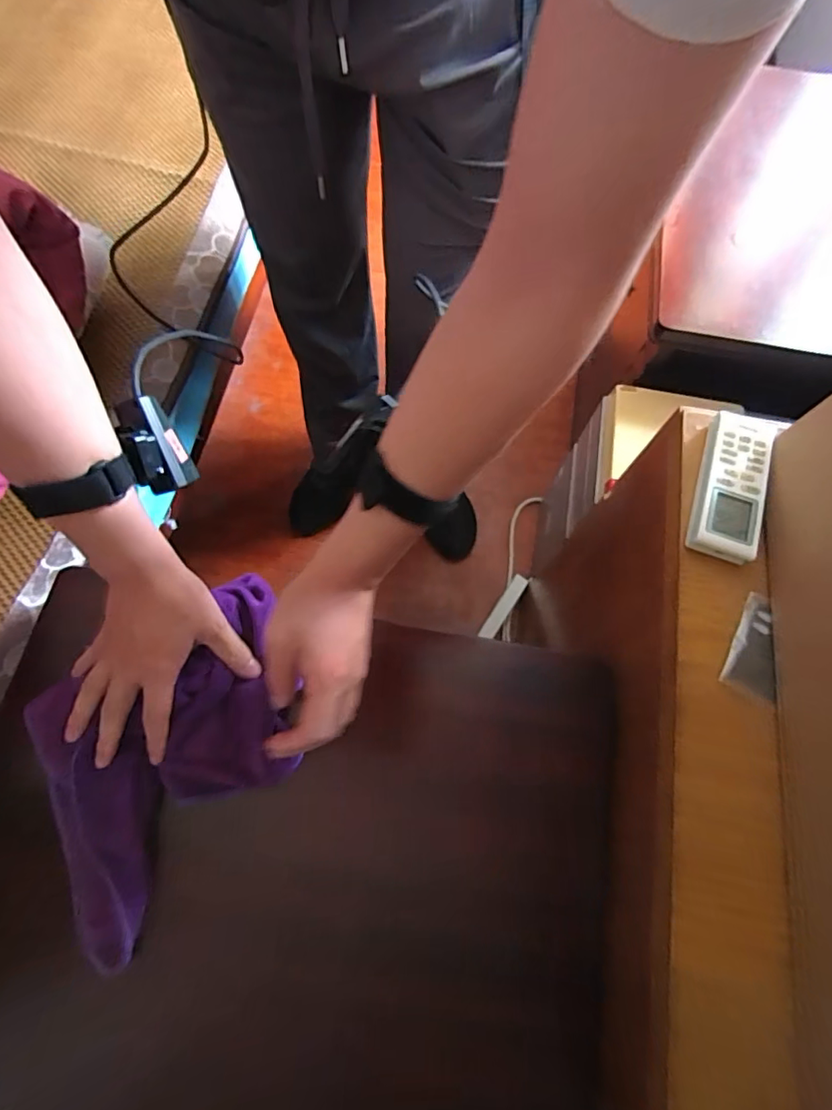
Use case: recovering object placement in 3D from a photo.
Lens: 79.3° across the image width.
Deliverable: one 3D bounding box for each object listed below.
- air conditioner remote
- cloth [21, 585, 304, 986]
[{"bbox_3d":[0.247,-0.056,0.395,0.044,0.022,0.124,19,71,4],"label":"air conditioner remote"},{"bbox_3d":[-0.190,0.158,0.405,0.226,0.039,0.207,-29,74,-12],"label":"cloth"}]

